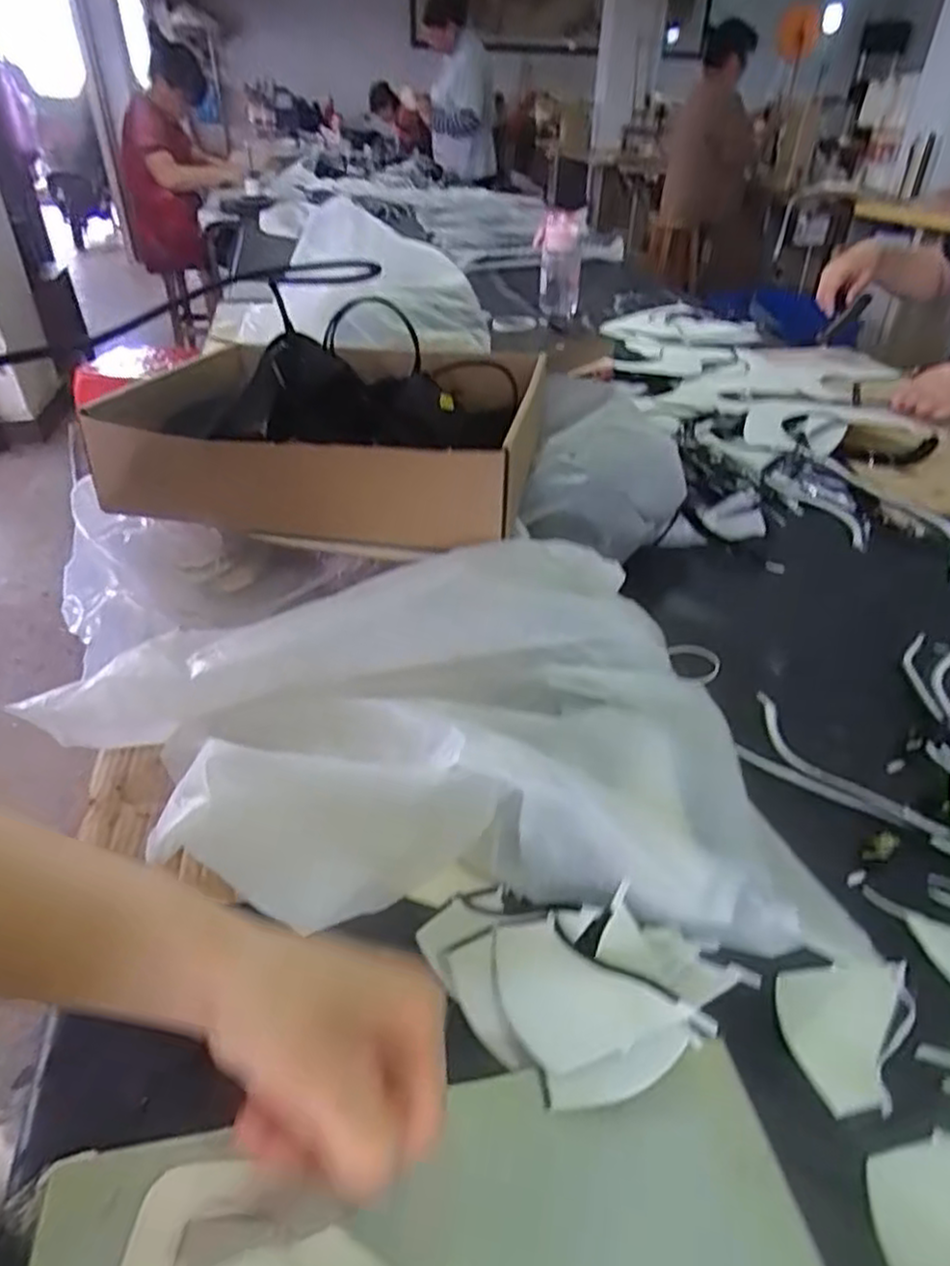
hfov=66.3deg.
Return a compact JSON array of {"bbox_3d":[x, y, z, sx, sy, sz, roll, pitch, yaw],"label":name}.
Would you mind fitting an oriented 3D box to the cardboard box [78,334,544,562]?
[{"bbox_3d":[-0.132,-0.184,0.639,0.336,0.084,0.289,4,36,5],"label":"cardboard box"}]

